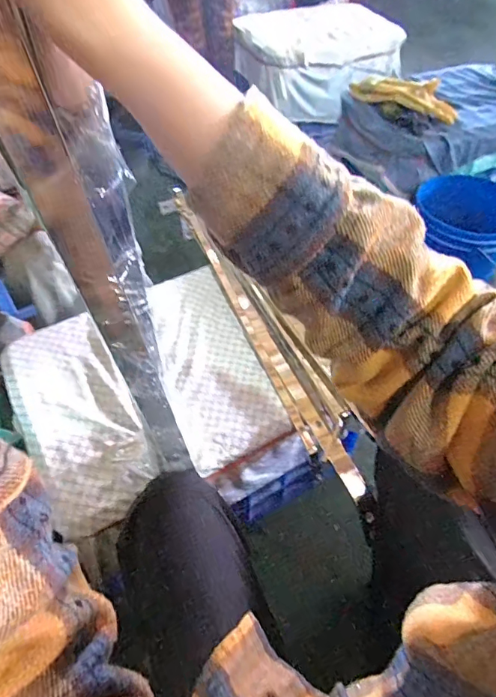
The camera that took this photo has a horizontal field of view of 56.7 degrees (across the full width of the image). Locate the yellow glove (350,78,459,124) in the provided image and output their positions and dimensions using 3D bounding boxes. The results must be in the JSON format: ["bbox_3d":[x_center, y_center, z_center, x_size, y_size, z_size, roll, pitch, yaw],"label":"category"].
[{"bbox_3d":[0.446,-0.744,1.346,0.087,0.091,0.344,-35,59,-24],"label":"yellow glove"}]

